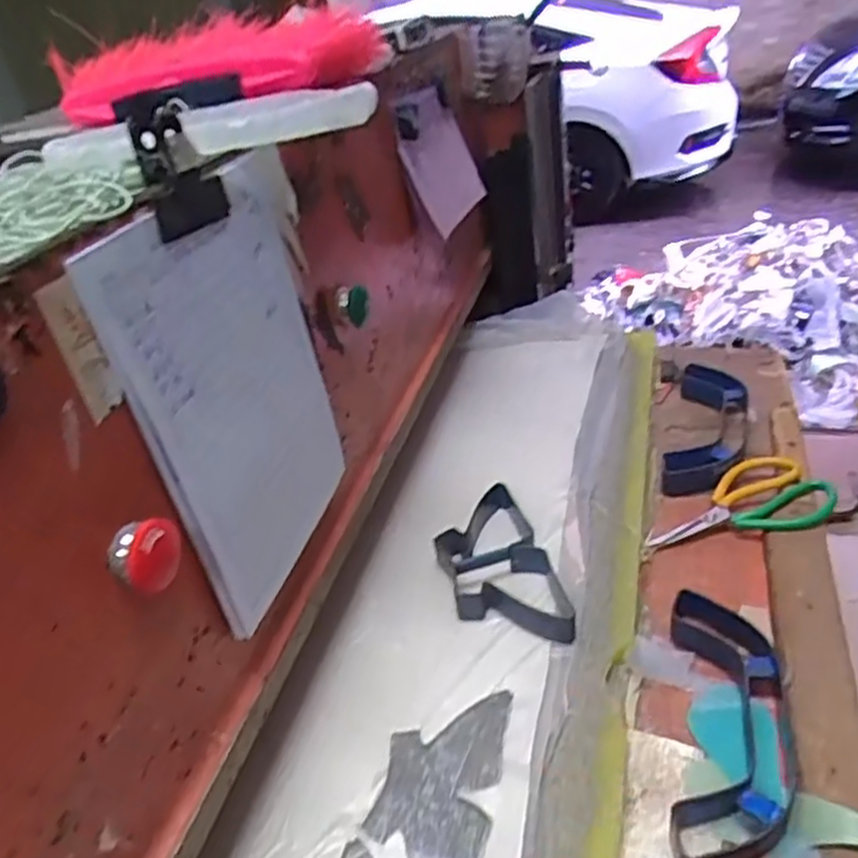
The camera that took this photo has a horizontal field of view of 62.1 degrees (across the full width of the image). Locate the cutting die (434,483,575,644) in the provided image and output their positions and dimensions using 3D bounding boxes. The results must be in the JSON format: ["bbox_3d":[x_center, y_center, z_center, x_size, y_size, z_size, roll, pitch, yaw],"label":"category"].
[{"bbox_3d":[0.063,0.132,0.680,0.096,0.035,0.194,-12,34,-6],"label":"cutting die"}]

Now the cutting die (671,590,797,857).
[{"bbox_3d":[0.227,0.225,0.538,0.084,0.032,0.222,3,36,16],"label":"cutting die"}]

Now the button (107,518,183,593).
[{"bbox_3d":[-0.154,0.069,0.390,0.018,0.037,0.038,8,37,26],"label":"button"}]

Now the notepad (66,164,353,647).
[{"bbox_3d":[-0.122,-0.024,0.480,0.007,0.253,0.188,-2,32,19],"label":"notepad"}]

